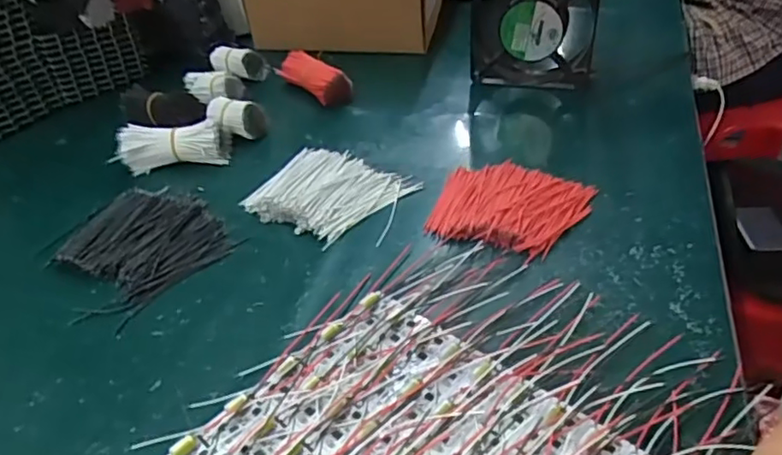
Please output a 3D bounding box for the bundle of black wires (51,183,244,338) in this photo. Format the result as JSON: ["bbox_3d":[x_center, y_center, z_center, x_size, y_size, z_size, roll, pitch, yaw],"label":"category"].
[{"bbox_3d":[-0.188,0.010,0.451,0.113,0.019,0.116,25,47,31],"label":"bundle of black wires"}]

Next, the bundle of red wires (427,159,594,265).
[{"bbox_3d":[0.090,-0.017,0.459,0.109,0.015,0.096,15,42,22],"label":"bundle of red wires"}]

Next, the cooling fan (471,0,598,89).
[{"bbox_3d":[0.138,-0.190,0.588,0.116,0.132,0.031,4,40,9],"label":"cooling fan"}]

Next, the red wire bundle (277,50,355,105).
[{"bbox_3d":[-0.078,-0.158,0.621,0.091,0.027,0.031,30,50,34],"label":"red wire bundle"}]

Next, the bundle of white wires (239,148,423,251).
[{"bbox_3d":[-0.049,-0.031,0.491,0.120,0.016,0.098,17,43,23],"label":"bundle of white wires"}]

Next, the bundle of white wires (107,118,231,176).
[{"bbox_3d":[-0.193,-0.073,0.535,0.093,0.035,0.032,-8,39,-5],"label":"bundle of white wires"}]

